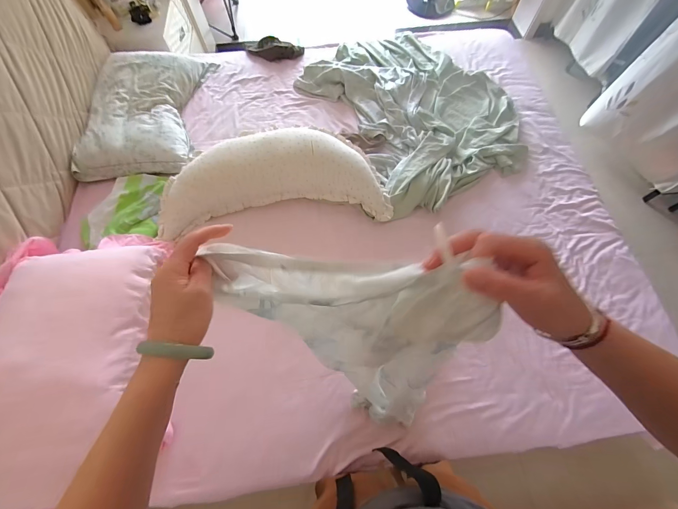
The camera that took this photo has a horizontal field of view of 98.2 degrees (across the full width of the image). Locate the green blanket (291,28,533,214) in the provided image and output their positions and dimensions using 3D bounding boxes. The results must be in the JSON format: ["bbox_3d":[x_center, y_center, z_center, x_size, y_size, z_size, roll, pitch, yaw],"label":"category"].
[{"bbox_3d":[0.301,-0.640,1.215,0.743,0.100,0.935,-32,71,-10],"label":"green blanket"}]

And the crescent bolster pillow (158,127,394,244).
[{"bbox_3d":[-0.236,-0.265,1.031,0.796,0.188,0.350,-3,69,-2],"label":"crescent bolster pillow"}]

